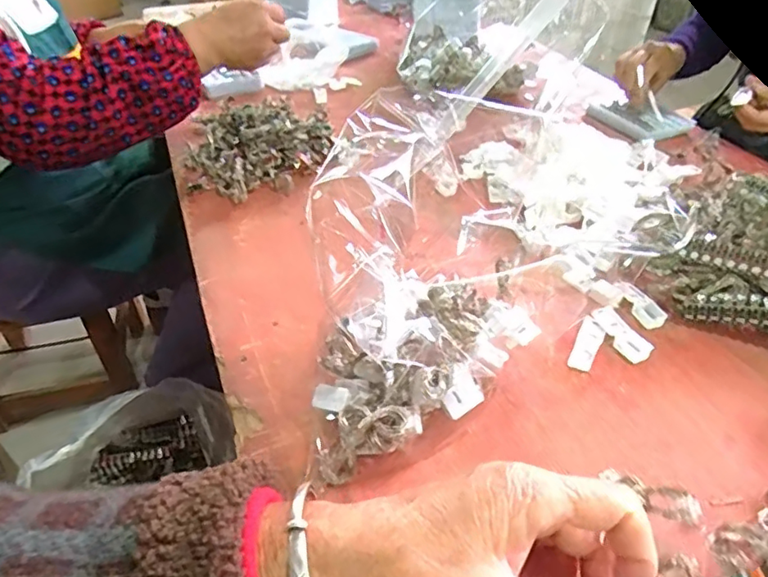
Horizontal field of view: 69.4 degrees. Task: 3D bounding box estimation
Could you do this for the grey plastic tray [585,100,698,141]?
[{"bbox_3d":[0.377,-0.251,0.817,0.096,0.024,0.120,-12,42,-14],"label":"grey plastic tray"}]

